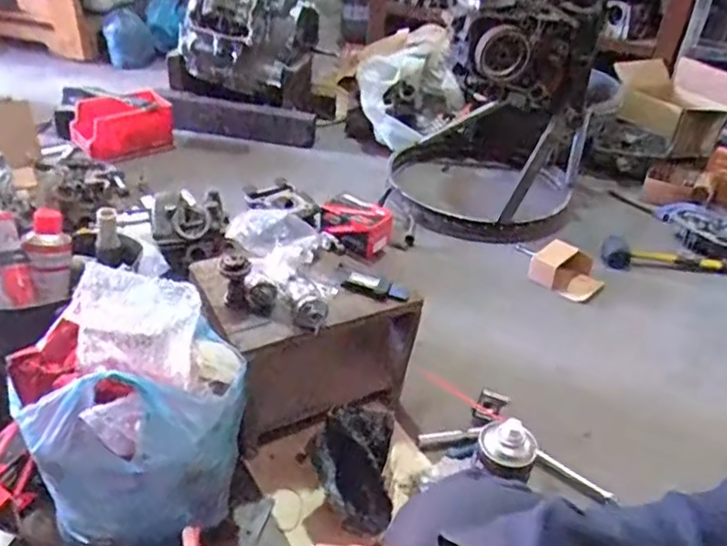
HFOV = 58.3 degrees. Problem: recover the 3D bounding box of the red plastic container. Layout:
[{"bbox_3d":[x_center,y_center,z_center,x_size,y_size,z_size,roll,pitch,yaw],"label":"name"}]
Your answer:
[{"bbox_3d":[-0.623,-0.379,1.683,0.250,0.136,0.129,-7,36,-16],"label":"red plastic container"}]

